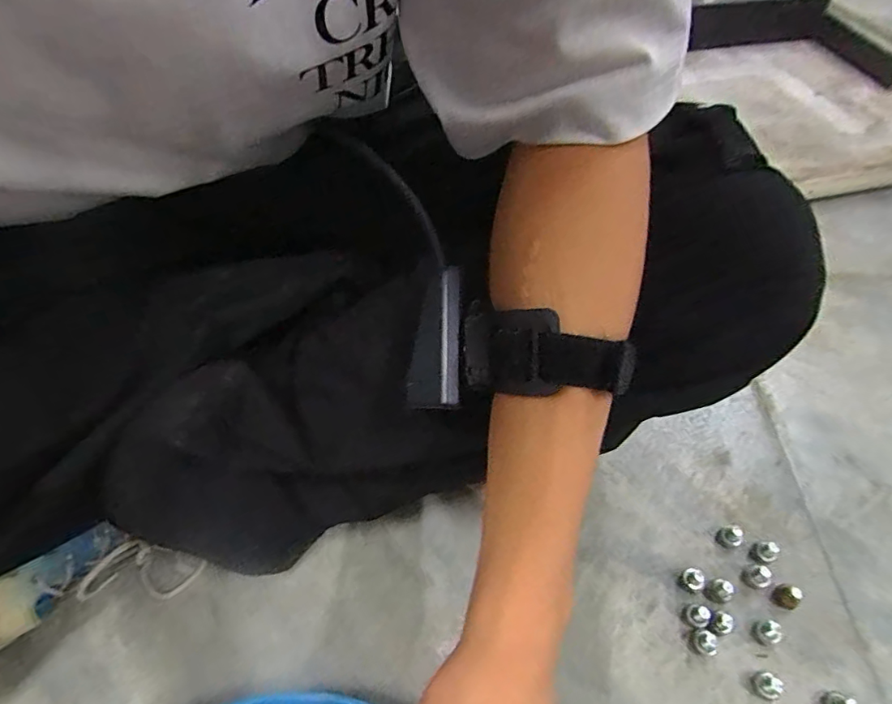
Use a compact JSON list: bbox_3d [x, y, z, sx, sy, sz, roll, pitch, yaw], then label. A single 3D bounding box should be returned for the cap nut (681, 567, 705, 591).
[{"bbox_3d":[0.165,0.151,0.333,0.012,0.014,0.013,-1,53,1],"label":"cap nut"}]

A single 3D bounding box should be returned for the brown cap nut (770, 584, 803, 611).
[{"bbox_3d":[0.221,0.159,0.324,0.011,0.018,0.014,-18,54,-12],"label":"brown cap nut"}]

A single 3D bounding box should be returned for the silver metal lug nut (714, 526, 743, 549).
[{"bbox_3d":[0.197,0.128,0.347,0.011,0.021,0.014,-11,53,-6],"label":"silver metal lug nut"}]

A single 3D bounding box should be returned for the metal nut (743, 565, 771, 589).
[{"bbox_3d":[0.208,0.150,0.332,0.010,0.016,0.013,-21,55,-14],"label":"metal nut"}]

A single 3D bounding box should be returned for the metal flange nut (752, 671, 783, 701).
[{"bbox_3d":[0.191,0.199,0.297,0.012,0.016,0.014,-6,53,-3],"label":"metal flange nut"}]

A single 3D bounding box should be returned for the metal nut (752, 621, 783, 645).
[{"bbox_3d":[0.202,0.176,0.314,0.010,0.016,0.013,-14,54,-9],"label":"metal nut"}]

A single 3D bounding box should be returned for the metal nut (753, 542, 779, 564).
[{"bbox_3d":[0.218,0.138,0.341,0.009,0.018,0.012,-18,54,-12],"label":"metal nut"}]

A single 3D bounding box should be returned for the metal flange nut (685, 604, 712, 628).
[{"bbox_3d":[0.162,0.170,0.321,0.012,0.012,0.014,-17,54,-11],"label":"metal flange nut"}]

